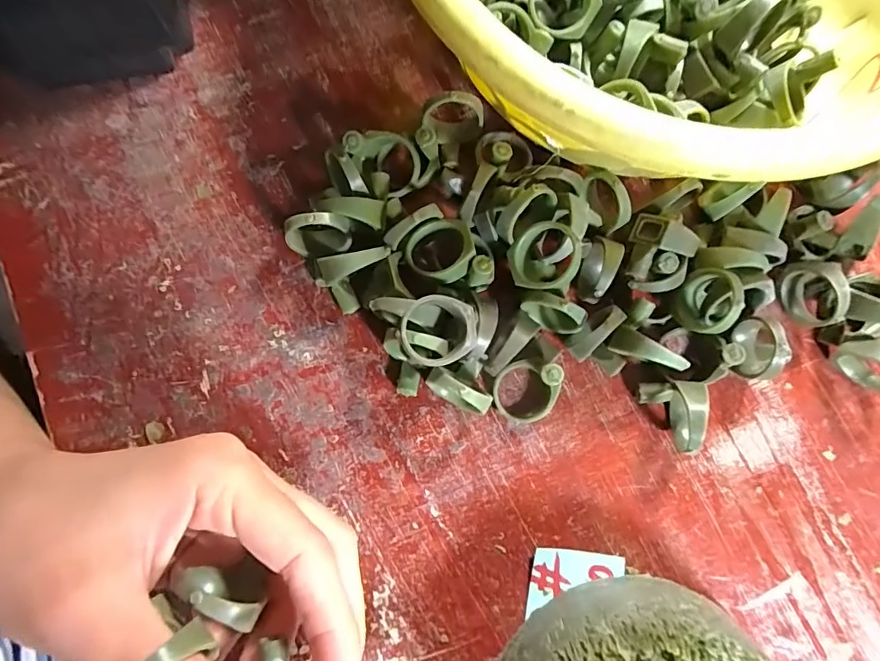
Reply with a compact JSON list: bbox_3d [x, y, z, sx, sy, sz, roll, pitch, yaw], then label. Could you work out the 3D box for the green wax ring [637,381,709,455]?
[{"bbox_3d":[0.092,0.034,0.186,0.018,0.025,0.027,4,80,-1],"label":"green wax ring"}]

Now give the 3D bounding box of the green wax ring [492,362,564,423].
[{"bbox_3d":[0.035,0.024,0.185,0.025,0.025,0.024,0,80,-1],"label":"green wax ring"}]

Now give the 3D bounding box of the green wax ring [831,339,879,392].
[{"bbox_3d":[0.179,0.015,0.193,0.010,0.025,0.027,-42,84,-8],"label":"green wax ring"}]

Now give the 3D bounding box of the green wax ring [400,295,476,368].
[{"bbox_3d":[0.000,0.000,0.171,0.029,0.010,0.025,-14,81,-4],"label":"green wax ring"}]

